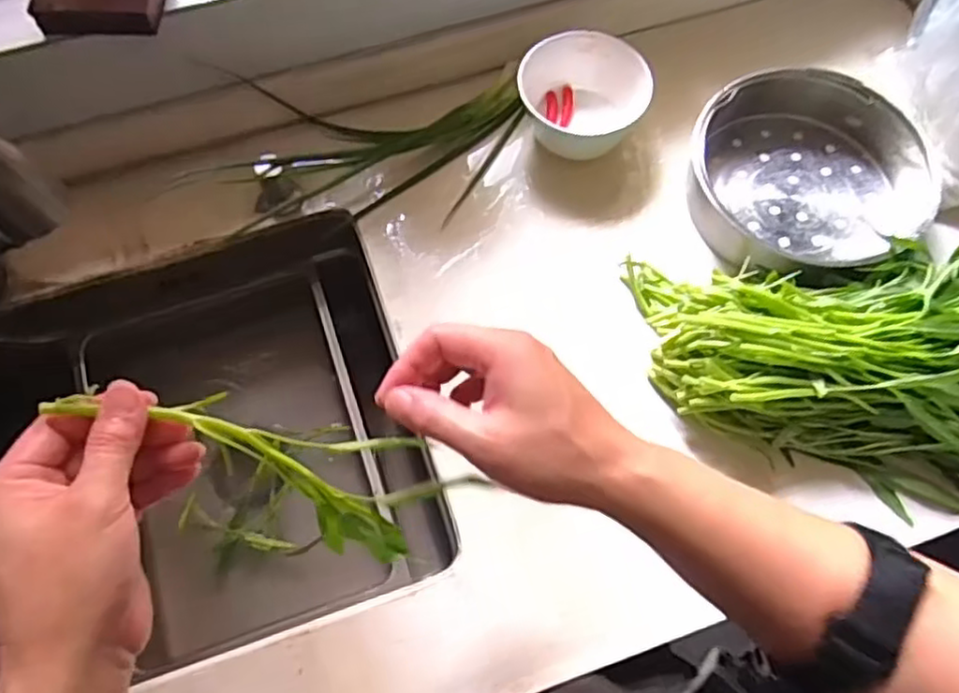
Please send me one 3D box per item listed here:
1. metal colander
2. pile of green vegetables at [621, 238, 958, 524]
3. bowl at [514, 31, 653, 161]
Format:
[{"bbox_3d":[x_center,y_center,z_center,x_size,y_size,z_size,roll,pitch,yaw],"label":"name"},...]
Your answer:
[{"bbox_3d":[0.304,-0.149,0.651,0.208,0.083,0.194,0,67,0],"label":"metal colander"},{"bbox_3d":[0.305,0.013,0.559,0.307,0.112,0.217,-3,67,-1],"label":"pile of green vegetables"},{"bbox_3d":[0.103,-0.246,0.693,0.121,0.076,0.103,16,68,7],"label":"bowl"}]

